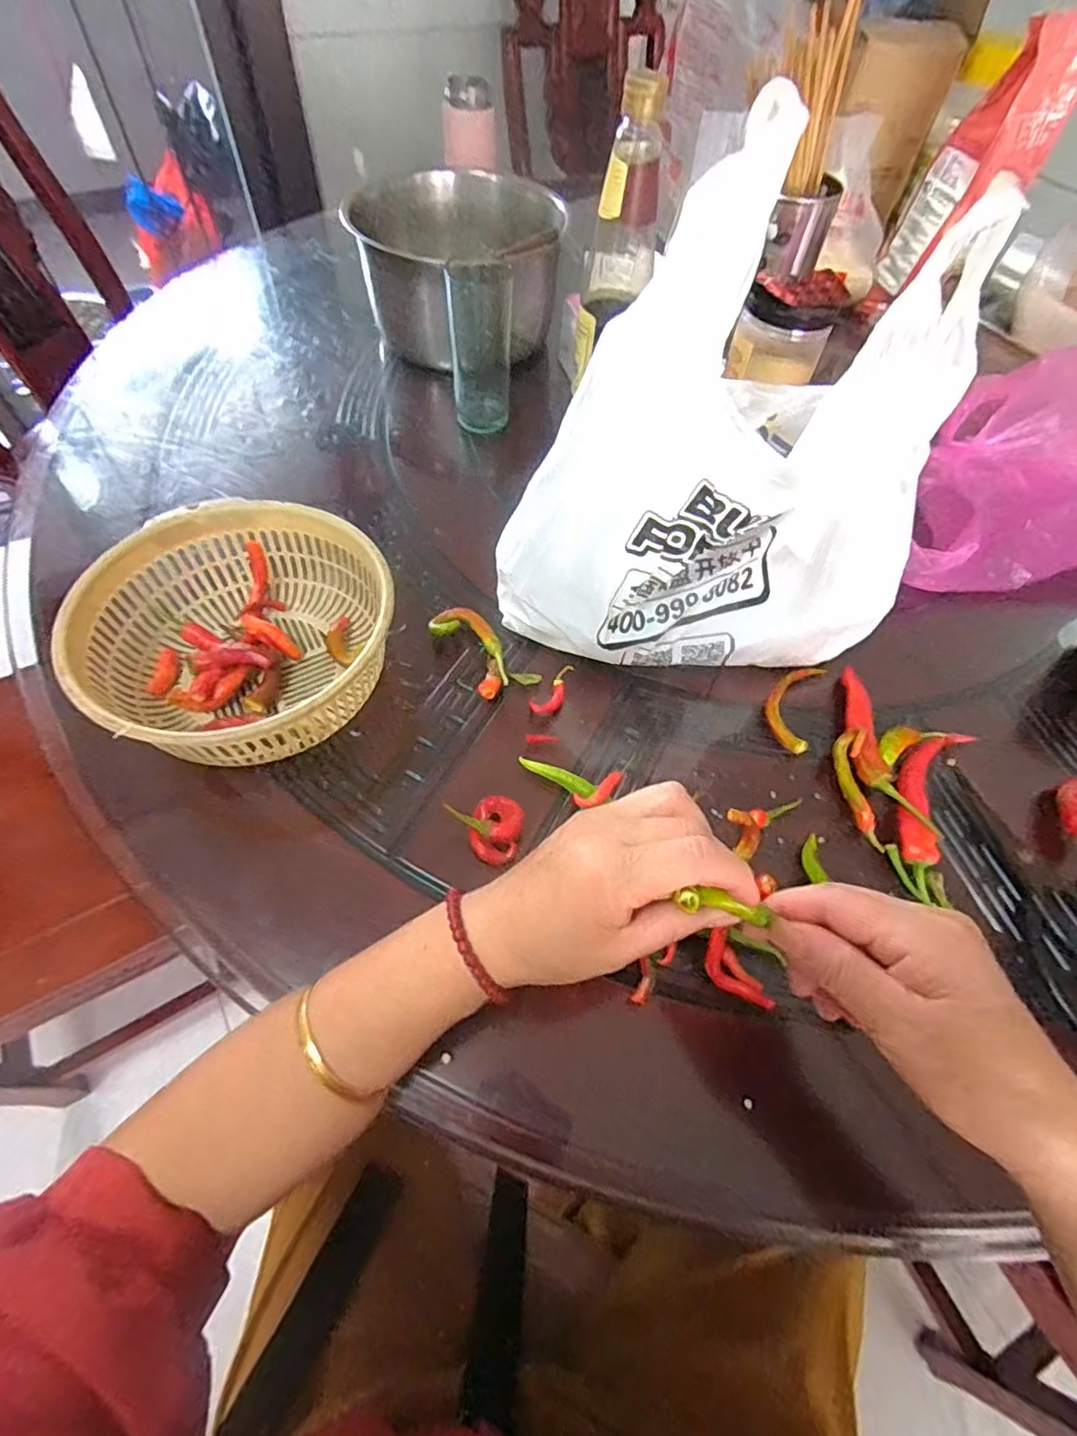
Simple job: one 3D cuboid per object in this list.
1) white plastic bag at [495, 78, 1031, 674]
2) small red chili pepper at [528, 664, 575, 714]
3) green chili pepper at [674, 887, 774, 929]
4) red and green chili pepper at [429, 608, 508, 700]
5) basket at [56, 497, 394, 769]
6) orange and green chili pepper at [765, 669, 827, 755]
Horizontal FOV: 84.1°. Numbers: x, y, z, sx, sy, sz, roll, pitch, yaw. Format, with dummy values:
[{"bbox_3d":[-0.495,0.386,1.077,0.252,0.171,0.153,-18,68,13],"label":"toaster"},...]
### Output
[{"bbox_3d":[0.115,-0.144,0.368,0.274,0.263,0.124,-2,59,-5],"label":"white plastic bag"},{"bbox_3d":[0.012,-0.020,0.426,0.018,0.009,0.040,32,90,15],"label":"small red chili pepper"},{"bbox_3d":[0.075,0.076,0.240,0.051,0.008,0.007,25,52,-31],"label":"green chili pepper"},{"bbox_3d":[-0.046,-0.049,0.445,0.038,0.024,0.078,-32,66,-21],"label":"red and green chili pepper"},{"bbox_3d":[-0.193,-0.053,0.403,0.185,0.079,0.189,2,58,-3],"label":"basket"},{"bbox_3d":[0.183,-0.011,0.430,0.032,0.010,0.080,23,60,10],"label":"orange and green chili pepper"}]

